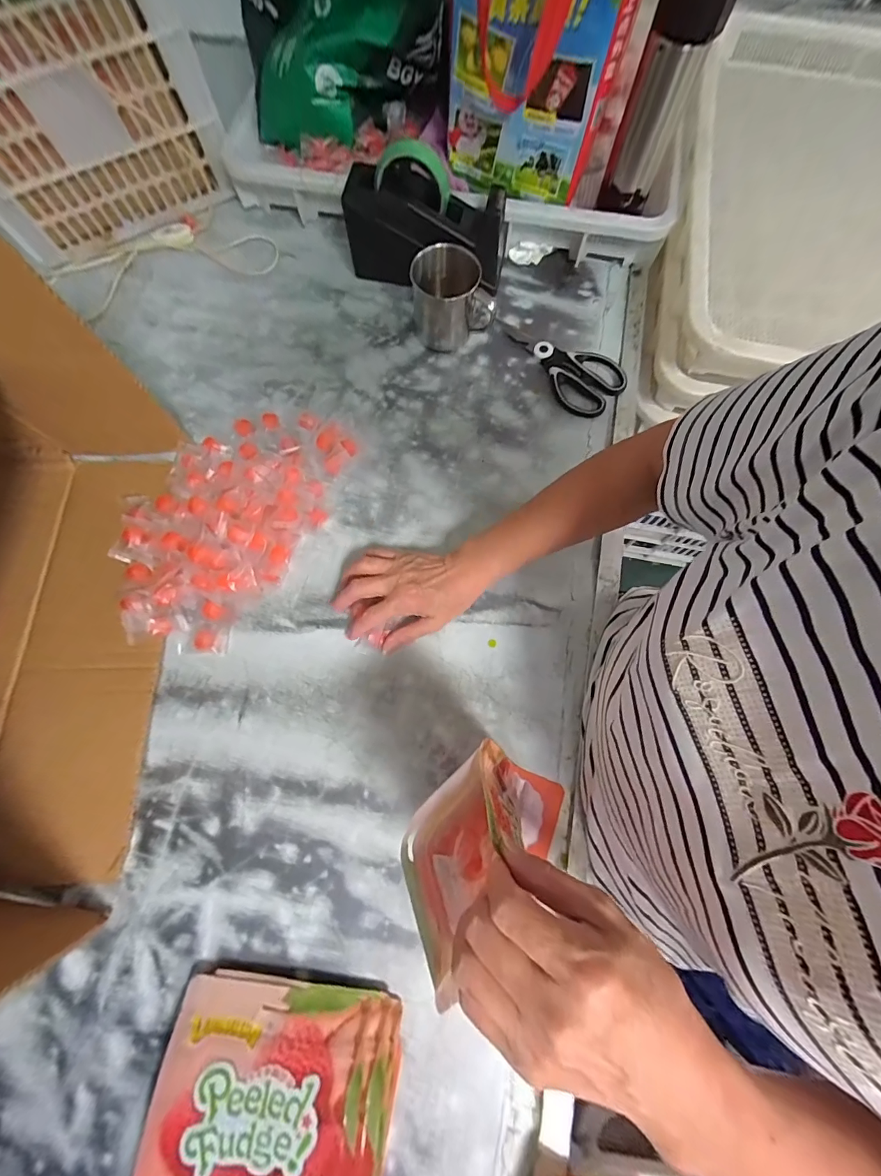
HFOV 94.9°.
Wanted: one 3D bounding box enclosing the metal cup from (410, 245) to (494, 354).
[{"bbox_3d":[0.010,-0.363,0.507,0.089,0.092,0.089,0,74,0],"label":"metal cup"}]

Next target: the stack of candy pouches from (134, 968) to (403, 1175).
[{"bbox_3d":[-0.139,0.470,0.294,0.179,0.041,0.292,8,74,2],"label":"stack of candy pouches"}]

